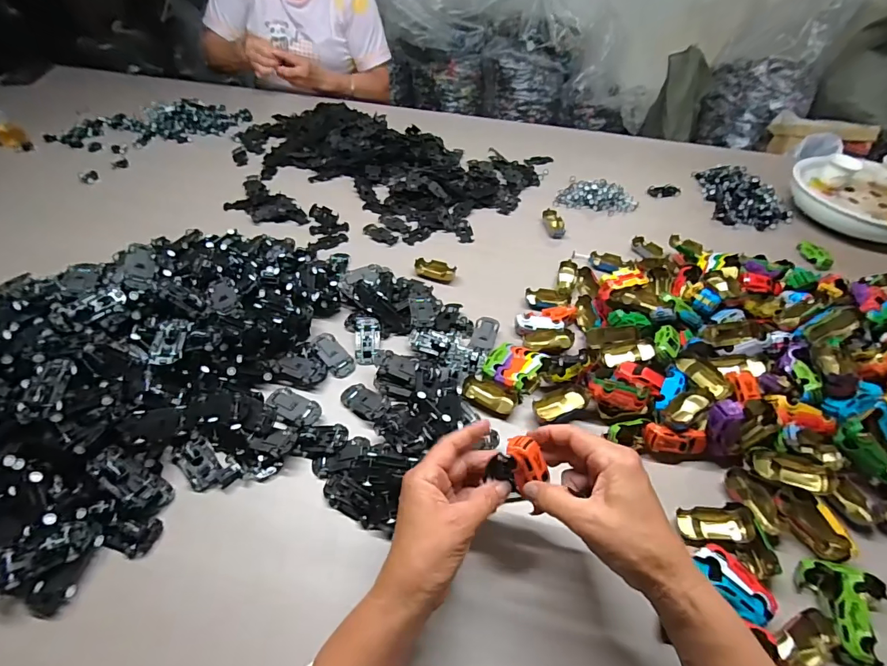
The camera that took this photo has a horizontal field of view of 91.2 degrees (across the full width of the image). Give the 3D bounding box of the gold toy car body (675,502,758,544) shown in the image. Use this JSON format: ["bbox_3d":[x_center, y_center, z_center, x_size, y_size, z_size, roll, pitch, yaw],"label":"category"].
[{"bbox_3d":[0.257,0.179,0.409,0.062,0.019,0.032,2,47,0],"label":"gold toy car body"}]

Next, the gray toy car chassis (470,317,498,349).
[{"bbox_3d":[0.055,-0.002,0.569,0.031,0.011,0.045,12,48,9],"label":"gray toy car chassis"}]

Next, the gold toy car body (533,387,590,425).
[{"bbox_3d":[0.134,0.081,0.495,0.061,0.017,0.032,-15,50,-15],"label":"gold toy car body"}]

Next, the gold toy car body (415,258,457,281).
[{"bbox_3d":[-0.013,-0.096,0.662,0.062,0.014,0.033,10,48,7],"label":"gold toy car body"}]

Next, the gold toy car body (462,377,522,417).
[{"bbox_3d":[0.054,0.074,0.505,0.065,0.019,0.032,20,50,16],"label":"gold toy car body"}]

